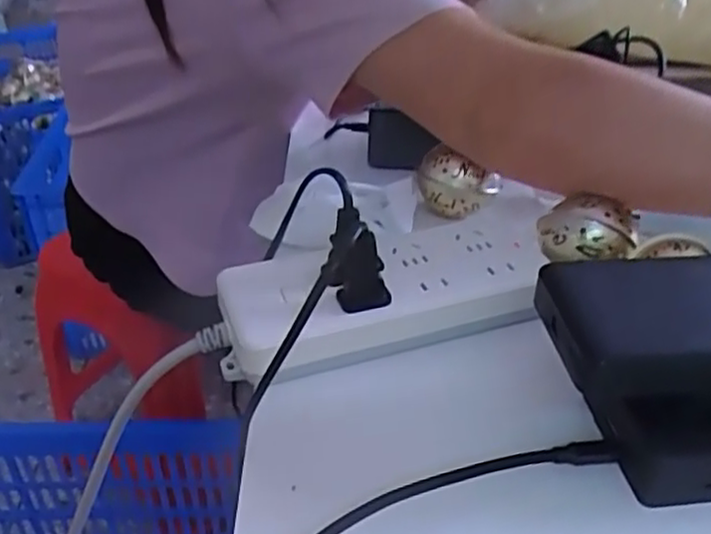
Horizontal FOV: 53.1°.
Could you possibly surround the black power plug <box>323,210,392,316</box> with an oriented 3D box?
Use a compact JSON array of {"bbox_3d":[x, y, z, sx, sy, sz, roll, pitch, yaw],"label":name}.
[{"bbox_3d":[0.000,-0.002,0.353,0.032,0.072,0.022,-3,34,-2],"label":"black power plug"}]

